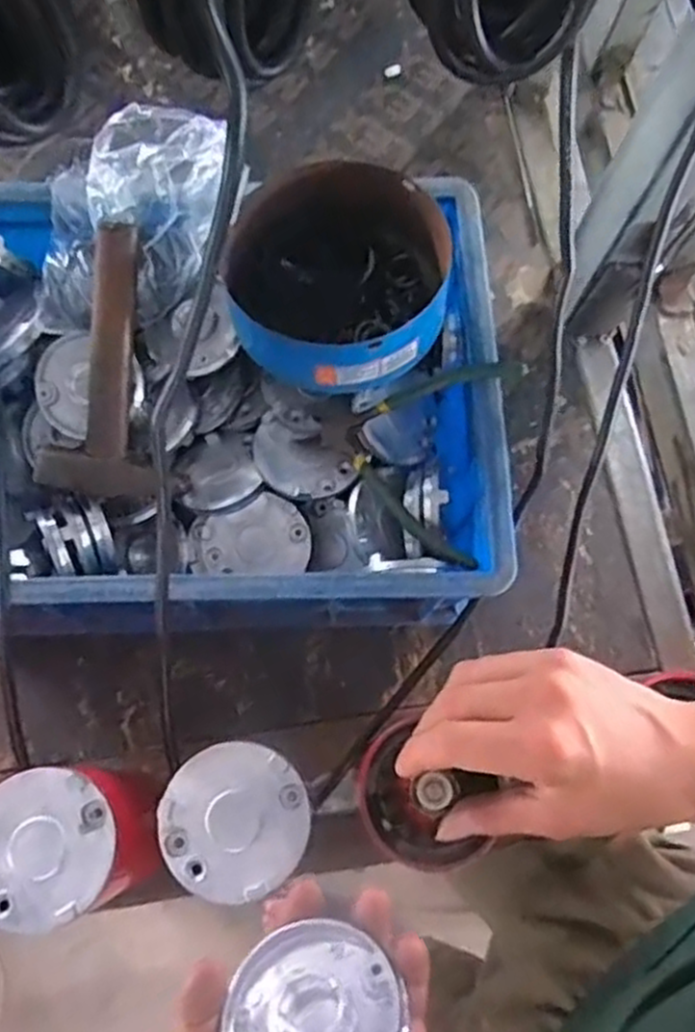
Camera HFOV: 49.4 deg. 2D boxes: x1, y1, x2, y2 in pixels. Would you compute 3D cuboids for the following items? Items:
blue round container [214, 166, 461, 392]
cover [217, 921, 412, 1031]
[{"bbox_3d":[-0.006,-0.151,0.496,0.140,0.055,0.154,1,74,-2],"label":"blue round container"},{"bbox_3d":[-0.015,0.197,0.302,0.063,0.013,0.072,-24,33,-22],"label":"cover"}]

